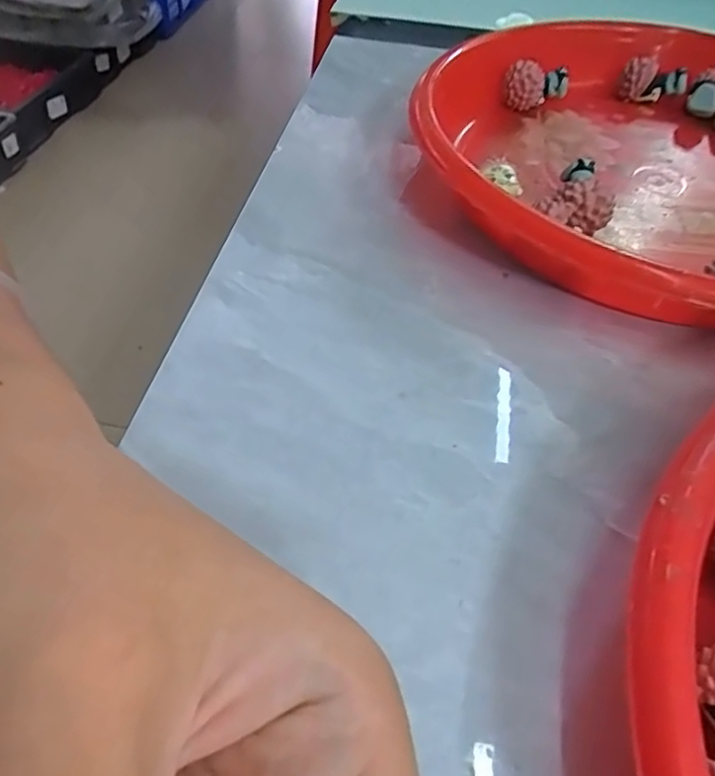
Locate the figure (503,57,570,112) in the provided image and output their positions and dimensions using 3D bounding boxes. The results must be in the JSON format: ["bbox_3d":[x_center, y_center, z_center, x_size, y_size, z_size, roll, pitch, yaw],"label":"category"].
[{"bbox_3d":[0.083,-0.140,0.289,0.031,0.019,0.014,-19,52,-19],"label":"figure"}]

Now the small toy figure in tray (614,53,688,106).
[{"bbox_3d":[0.138,-0.142,0.296,0.029,0.020,0.015,20,51,14],"label":"small toy figure in tray"}]

